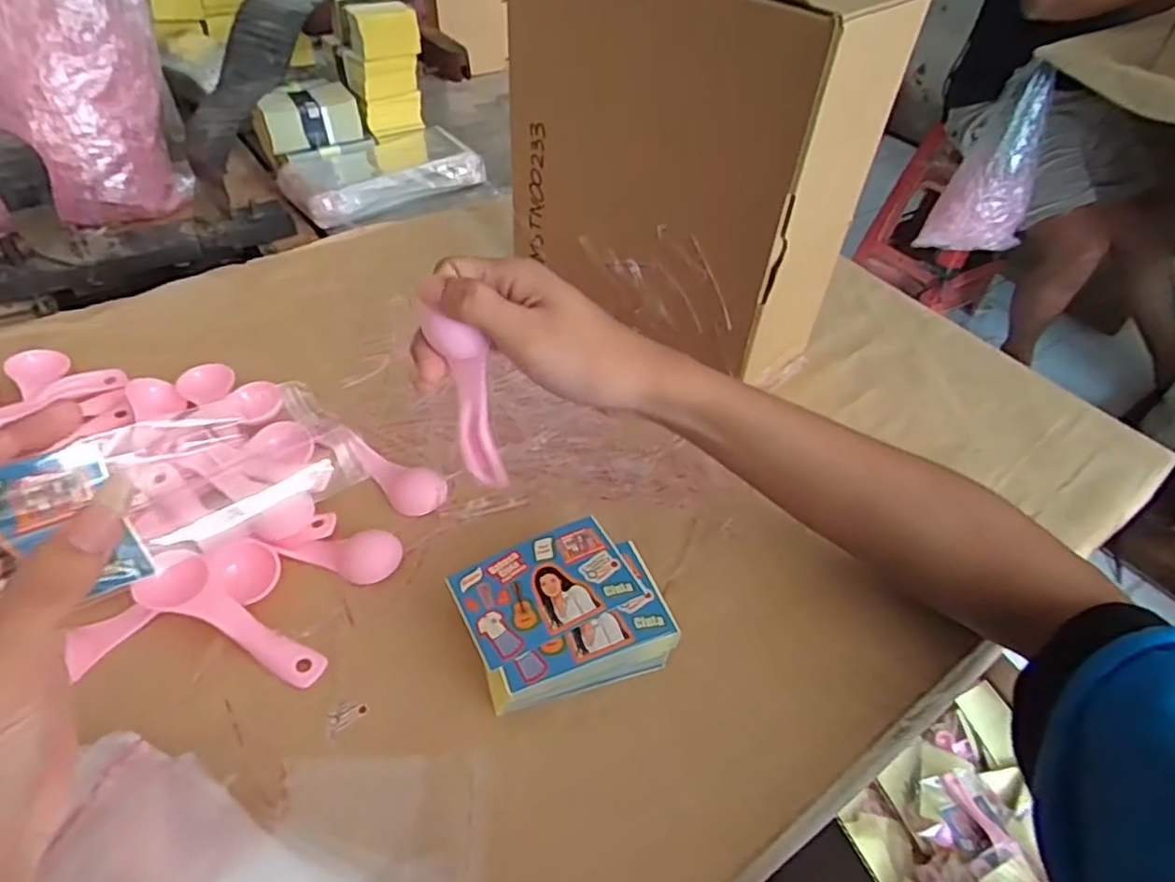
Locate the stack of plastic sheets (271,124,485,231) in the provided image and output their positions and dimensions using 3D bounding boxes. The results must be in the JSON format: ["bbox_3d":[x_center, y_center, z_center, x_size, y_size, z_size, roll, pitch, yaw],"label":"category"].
[{"bbox_3d":[-0.213,-0.281,0.700,0.200,0.034,0.116,-26,53,-25],"label":"stack of plastic sheets"}]

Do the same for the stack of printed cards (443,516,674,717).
[{"bbox_3d":[-0.012,0.093,0.355,0.098,0.028,0.086,-19,52,-19],"label":"stack of printed cards"}]

